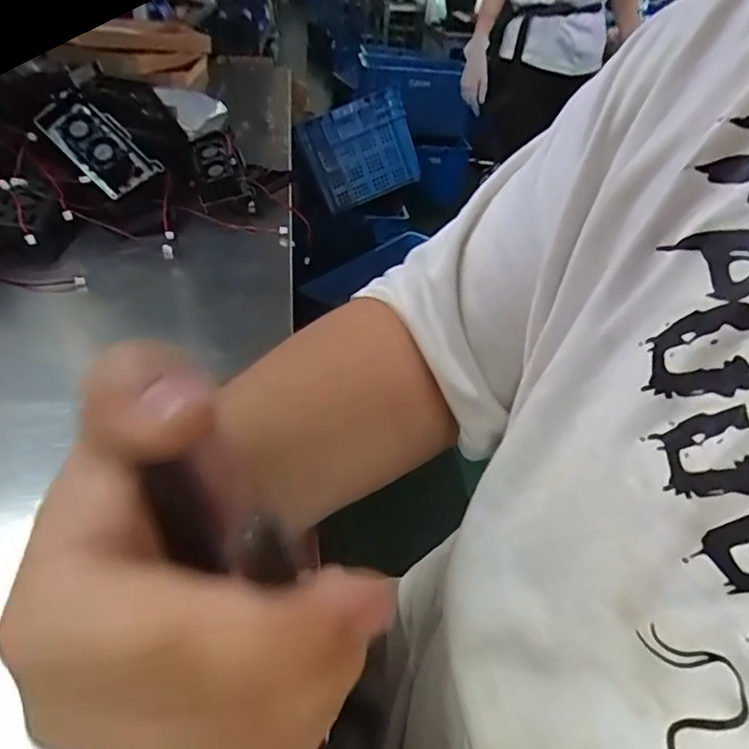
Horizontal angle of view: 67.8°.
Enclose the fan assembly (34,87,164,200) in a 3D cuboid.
[{"bbox_3d":[-0.325,-0.268,0.652,0.144,0.026,0.069,43,74,2],"label":"fan assembly"}]

